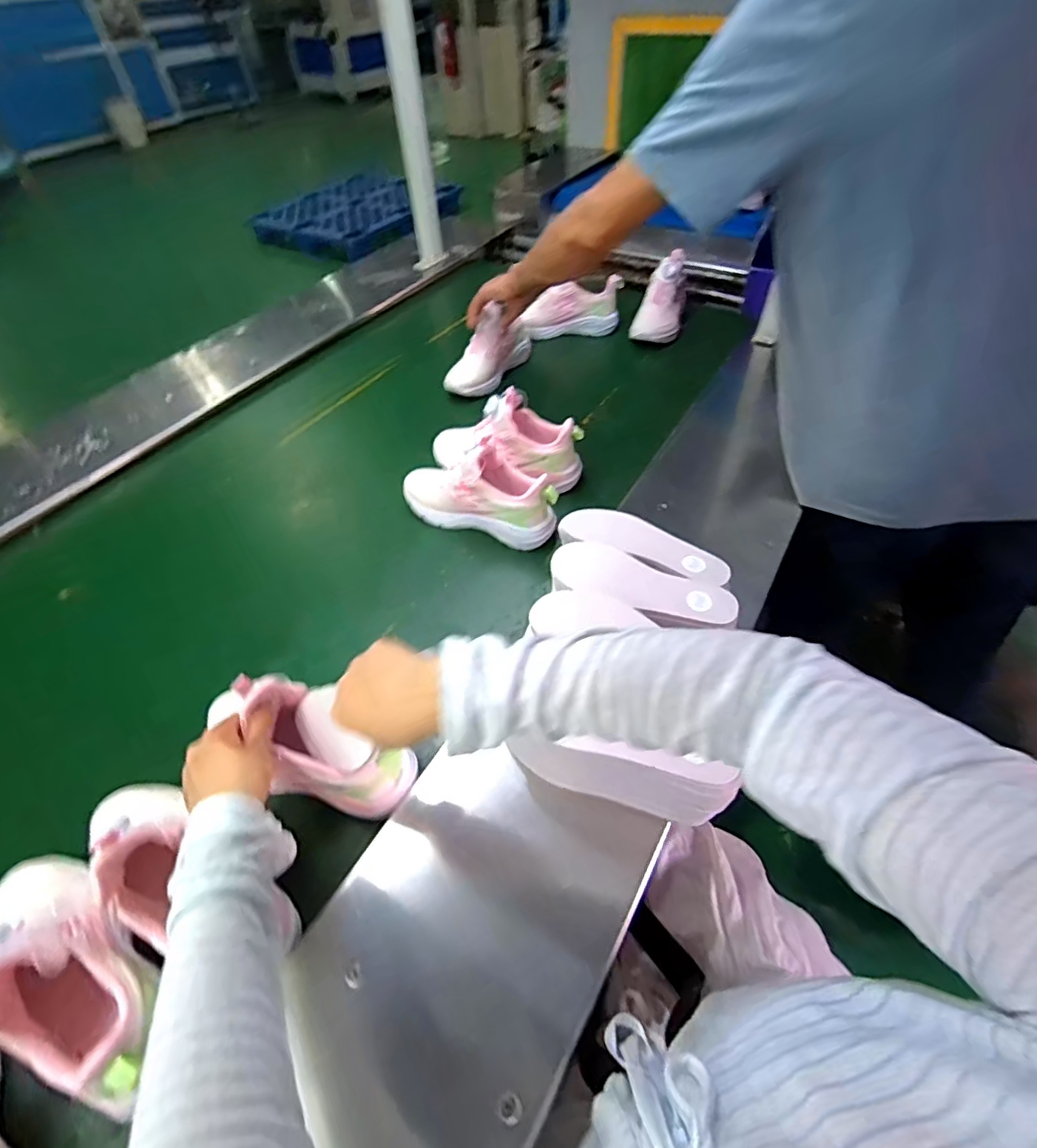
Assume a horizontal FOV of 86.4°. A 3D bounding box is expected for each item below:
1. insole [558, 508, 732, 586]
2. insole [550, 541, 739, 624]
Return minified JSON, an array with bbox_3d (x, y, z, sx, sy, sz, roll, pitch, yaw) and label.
[{"bbox_3d":[0.151,-0.041,0.664,0.205,0.013,0.062,21,56,19],"label":"insole"},{"bbox_3d":[0.138,0.010,0.629,0.207,0.017,0.060,18,55,18],"label":"insole"}]

